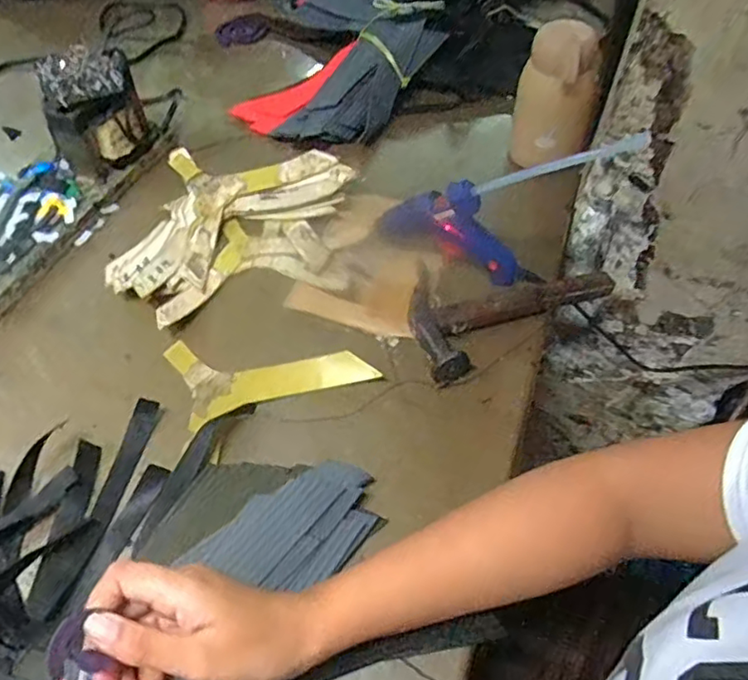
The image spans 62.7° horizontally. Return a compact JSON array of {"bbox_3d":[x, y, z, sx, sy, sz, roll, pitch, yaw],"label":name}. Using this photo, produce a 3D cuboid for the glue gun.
[{"bbox_3d":[0.100,-0.110,0.503,0.183,0.144,0.035,2,53,2],"label":"glue gun"}]

